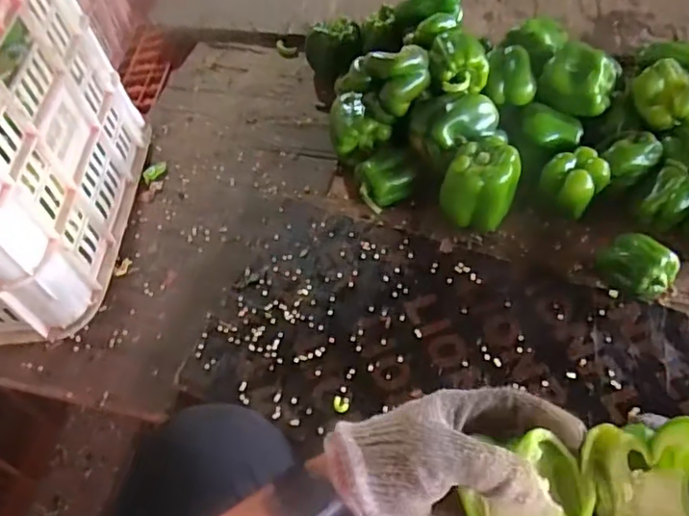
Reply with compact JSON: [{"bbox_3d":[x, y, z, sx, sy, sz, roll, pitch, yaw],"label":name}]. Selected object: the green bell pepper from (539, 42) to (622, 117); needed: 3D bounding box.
[{"bbox_3d":[0.274,-0.210,0.695,0.083,0.058,0.064,16,55,16],"label":"green bell pepper"}]

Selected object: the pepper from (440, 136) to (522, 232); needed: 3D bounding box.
[{"bbox_3d":[0.155,-0.088,0.666,0.077,0.069,0.090,15,55,15],"label":"pepper"}]

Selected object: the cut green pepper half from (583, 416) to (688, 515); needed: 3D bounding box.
[{"bbox_3d":[0.179,0.129,0.343,0.058,0.038,0.069,-4,63,34],"label":"cut green pepper half"}]

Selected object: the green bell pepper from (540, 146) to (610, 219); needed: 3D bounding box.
[{"bbox_3d":[0.257,-0.081,0.671,0.055,0.068,0.057,-2,52,3],"label":"green bell pepper"}]

